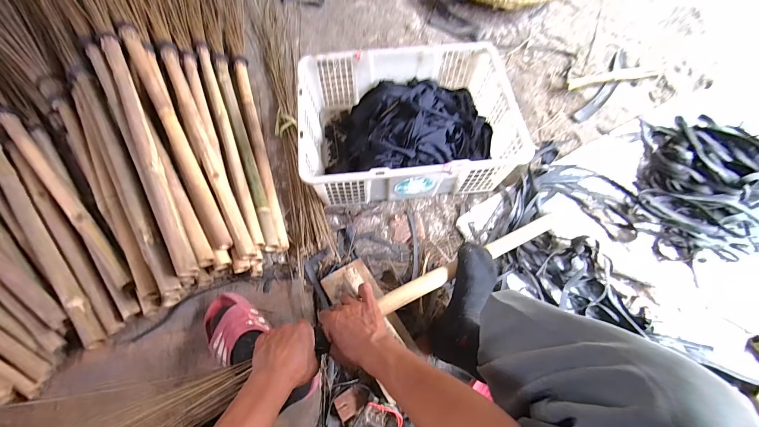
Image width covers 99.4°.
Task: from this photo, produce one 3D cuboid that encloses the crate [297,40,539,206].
[{"bbox_3d":[0.059,-0.213,0.776,0.468,0.152,0.343,-7,66,-3],"label":"crate"}]

